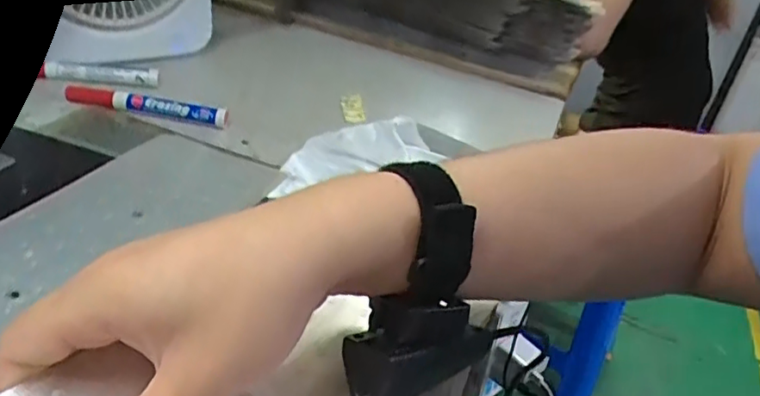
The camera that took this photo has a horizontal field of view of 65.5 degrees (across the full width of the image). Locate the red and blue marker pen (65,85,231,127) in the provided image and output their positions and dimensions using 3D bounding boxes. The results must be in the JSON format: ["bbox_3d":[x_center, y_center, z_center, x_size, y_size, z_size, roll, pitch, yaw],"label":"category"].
[{"bbox_3d":[-0.205,-0.080,0.515,0.145,0.019,0.016,12,31,3],"label":"red and blue marker pen"}]

